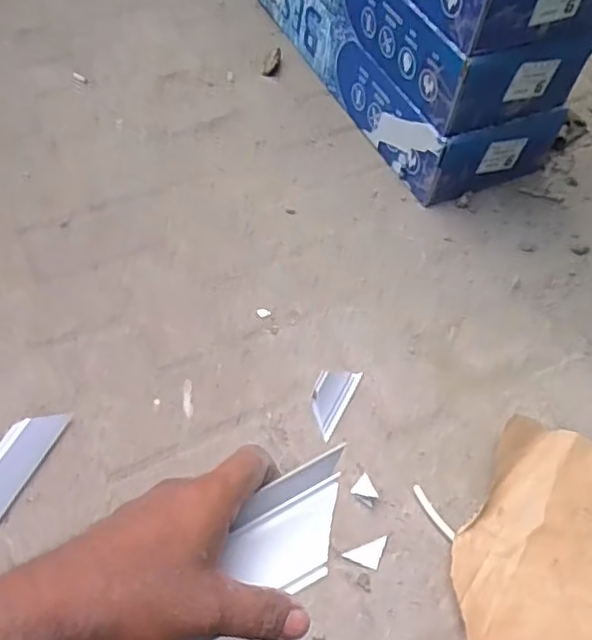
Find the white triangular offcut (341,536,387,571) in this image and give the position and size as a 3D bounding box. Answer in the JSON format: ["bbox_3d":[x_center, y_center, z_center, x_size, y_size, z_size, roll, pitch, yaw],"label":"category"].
[{"bbox_3d":[0.076,0.249,0.714,0.038,0.004,0.037,18,57,12],"label":"white triangular offcut"}]

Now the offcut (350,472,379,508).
[{"bbox_3d":[0.082,0.194,0.743,0.030,0.004,0.028,33,62,20],"label":"offcut"}]

